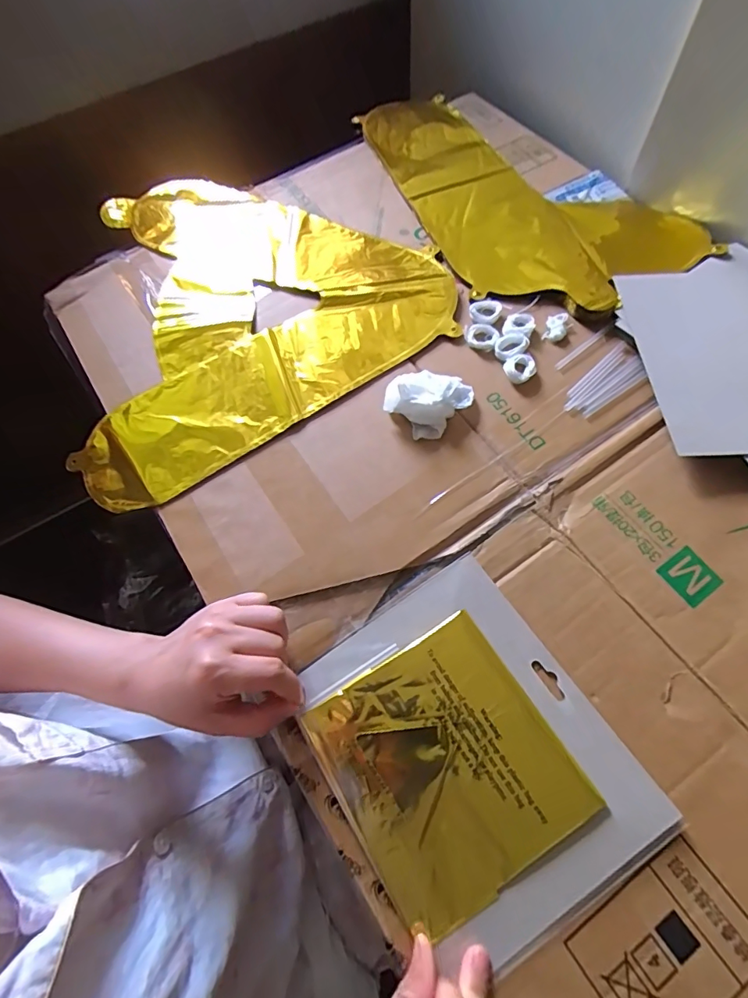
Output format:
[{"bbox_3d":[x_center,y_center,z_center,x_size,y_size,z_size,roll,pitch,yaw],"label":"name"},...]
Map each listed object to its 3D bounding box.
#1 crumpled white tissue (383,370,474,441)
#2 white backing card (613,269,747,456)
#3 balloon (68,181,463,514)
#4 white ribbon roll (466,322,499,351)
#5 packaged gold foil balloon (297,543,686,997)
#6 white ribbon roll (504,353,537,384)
[{"bbox_3d":[0.045,-0.085,0.392,0.053,0.029,0.063,40,74,18],"label":"crumpled white tissue"},{"bbox_3d":[0.309,-0.121,0.403,0.160,0.010,0.185,-5,68,3],"label":"white backing card"},{"bbox_3d":[-0.146,-0.211,0.471,0.360,0.008,0.365,-29,68,-10],"label":"balloon"},{"bbox_3d":[0.099,-0.149,0.440,0.028,0.004,0.028,-1,66,2],"label":"white ribbon roll"},{"bbox_3d":[0.057,0.158,0.301,0.163,0.015,0.196,-31,68,-11],"label":"packaged gold foil balloon"},{"bbox_3d":[0.126,-0.112,0.412,0.025,0.009,0.023,-1,66,2],"label":"white ribbon roll"}]

